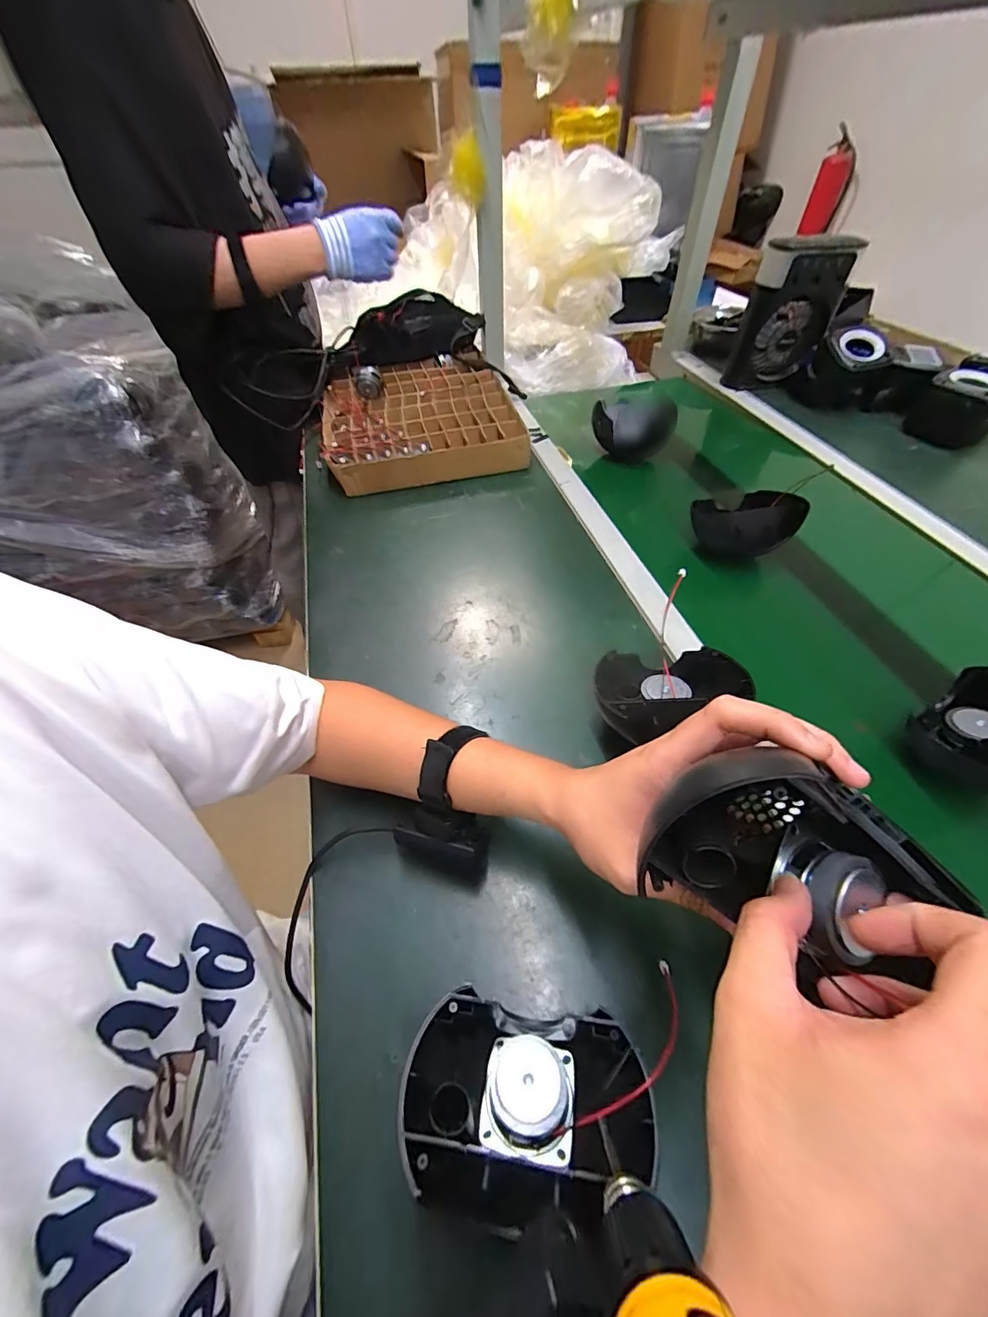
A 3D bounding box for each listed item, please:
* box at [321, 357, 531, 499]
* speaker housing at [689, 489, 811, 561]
[{"bbox_3d":[-0.138,-0.423,0.817,0.328,0.067,0.344,-10,52,-7],"label":"box"},{"bbox_3d":[0.317,-0.175,0.578,0.120,0.068,0.060,9,52,8],"label":"speaker housing"}]

